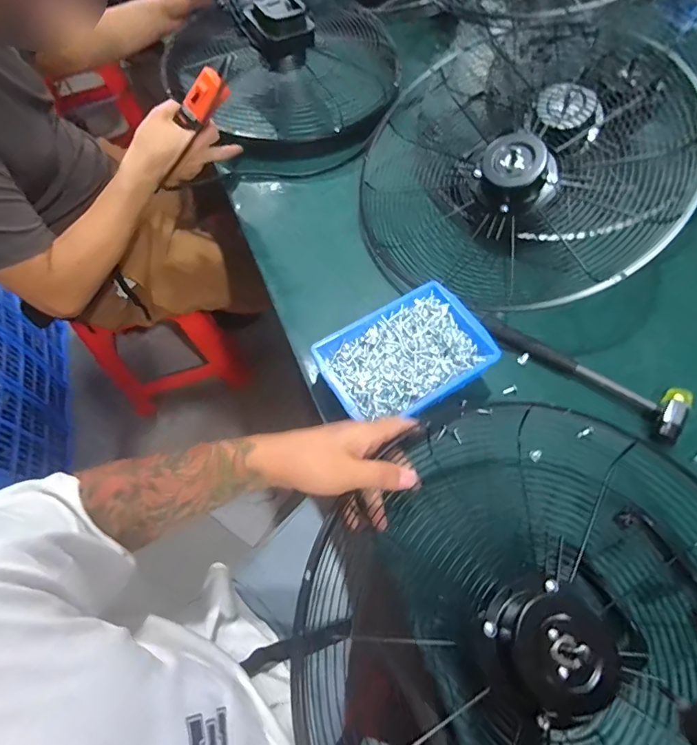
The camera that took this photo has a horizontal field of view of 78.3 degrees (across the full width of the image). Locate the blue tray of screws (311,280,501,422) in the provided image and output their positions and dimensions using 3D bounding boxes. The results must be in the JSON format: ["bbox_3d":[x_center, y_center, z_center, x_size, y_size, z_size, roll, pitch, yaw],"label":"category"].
[{"bbox_3d":[0.072,-0.015,0.546,0.202,0.056,0.134,-30,68,-14],"label":"blue tray of screws"}]

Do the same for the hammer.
[{"bbox_3d":[0.309,-0.011,0.569,0.269,0.022,0.074,35,69,16],"label":"hammer"}]

